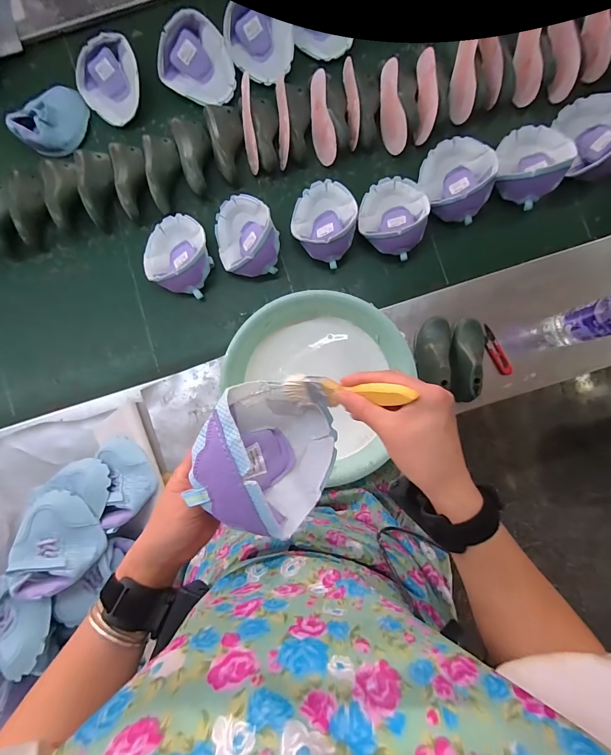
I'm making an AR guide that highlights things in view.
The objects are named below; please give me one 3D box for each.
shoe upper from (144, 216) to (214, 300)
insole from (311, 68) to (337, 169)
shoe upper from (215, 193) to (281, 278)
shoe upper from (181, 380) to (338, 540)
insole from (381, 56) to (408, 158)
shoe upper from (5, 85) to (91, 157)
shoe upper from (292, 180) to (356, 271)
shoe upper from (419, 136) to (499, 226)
[{"bbox_3d":[-0.253,-0.248,0.679,0.137,0.069,0.151,13,86,0],"label":"shoe upper"},{"bbox_3d":[0.033,-0.514,0.689,0.010,0.057,0.154,-21,104,-37],"label":"insole"},{"bbox_3d":[-0.120,-0.278,0.673,0.116,0.078,0.166,-23,87,-2],"label":"shoe upper"},{"bbox_3d":[-0.032,0.071,0.347,0.150,0.080,0.150,15,52,-20],"label":"shoe upper"},{"bbox_3d":[0.170,-0.534,0.685,0.013,0.058,0.163,-14,95,-38],"label":"insole"},{"bbox_3d":[-0.515,-0.527,0.707,0.099,0.068,0.147,43,87,2],"label":"shoe upper"},{"bbox_3d":[0.034,-0.308,0.675,0.124,0.070,0.165,9,86,0],"label":"shoe upper"},{"bbox_3d":[0.293,-0.393,0.671,0.120,0.071,0.165,3,86,-1],"label":"shoe upper"}]

